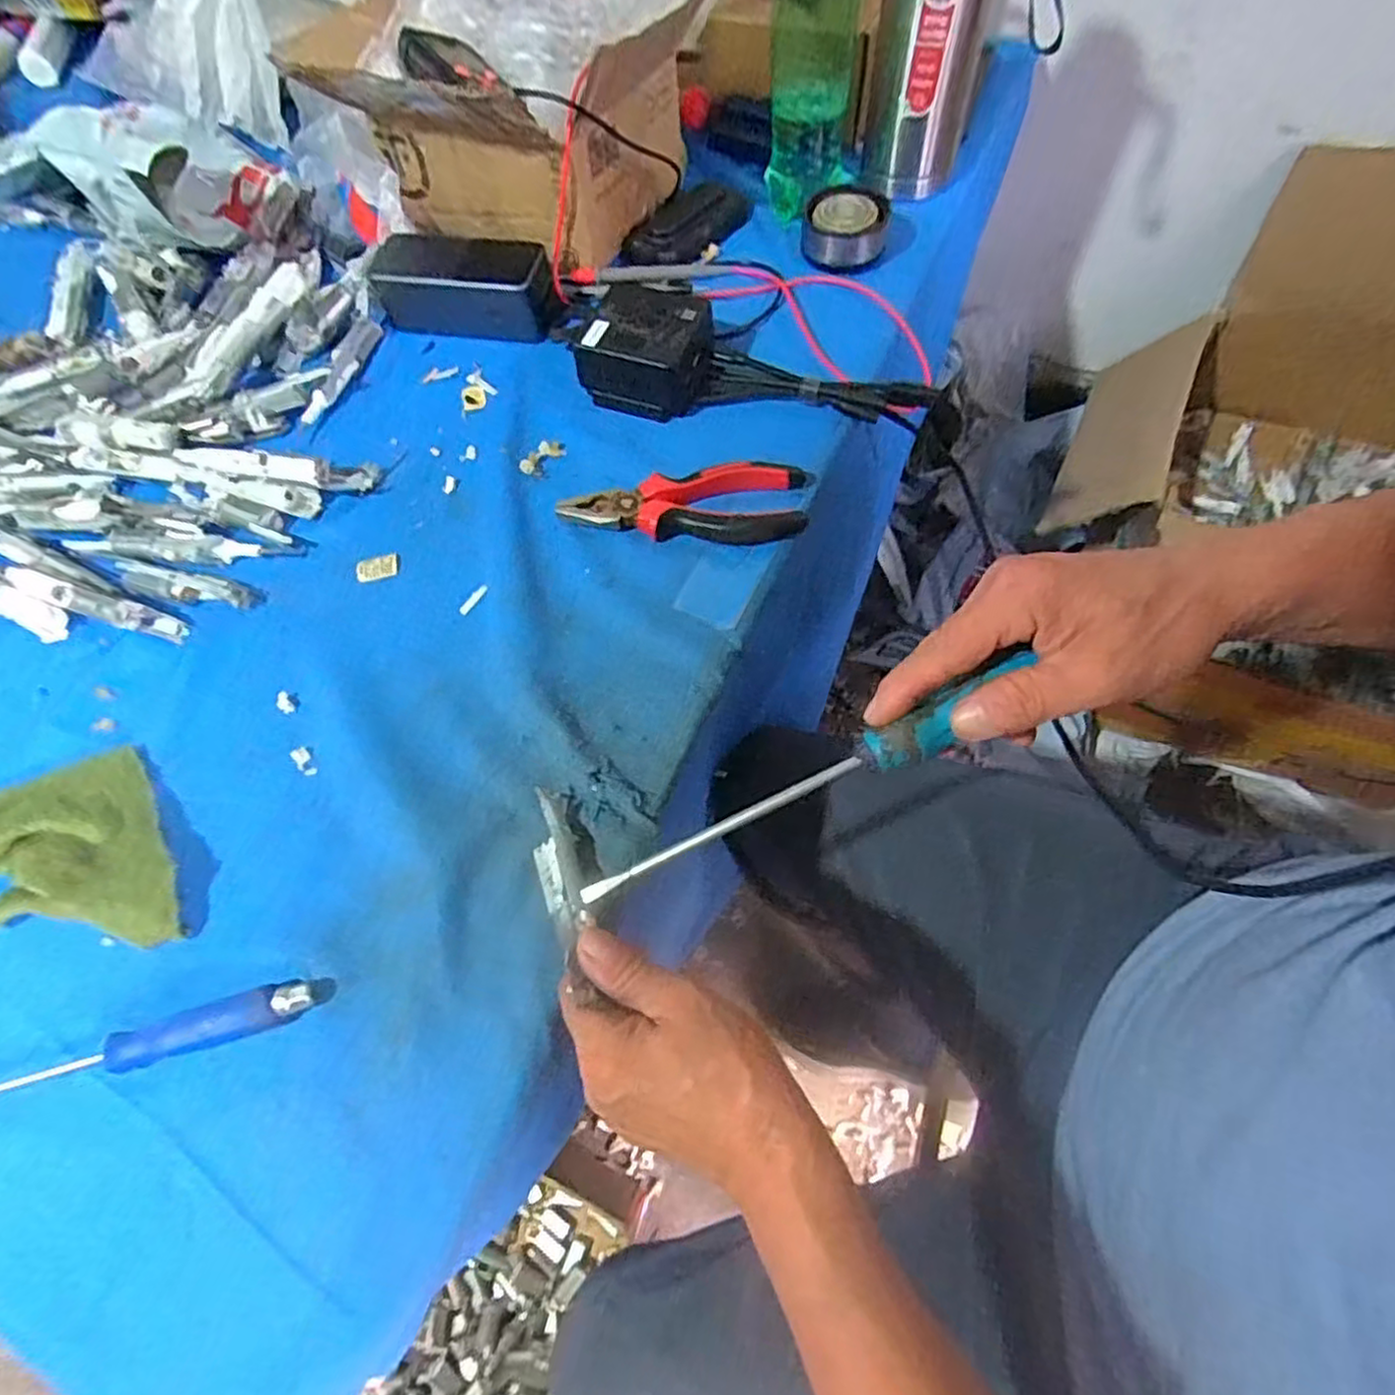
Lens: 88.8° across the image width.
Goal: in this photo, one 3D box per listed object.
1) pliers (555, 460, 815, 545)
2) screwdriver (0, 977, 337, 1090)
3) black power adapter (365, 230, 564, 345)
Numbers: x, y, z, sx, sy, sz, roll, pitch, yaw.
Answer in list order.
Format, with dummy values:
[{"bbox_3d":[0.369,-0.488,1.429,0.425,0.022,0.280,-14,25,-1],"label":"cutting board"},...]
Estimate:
[{"bbox_3d":[-0.008,-0.127,0.458,0.156,0.021,0.056,2,64,4],"label":"pliers"},{"bbox_3d":[-0.262,0.163,0.330,0.181,0.014,0.020,-17,64,-5],"label":"screwdriver"},{"bbox_3d":[-0.177,-0.323,0.556,0.141,0.052,0.063,10,65,8],"label":"black power adapter"}]

